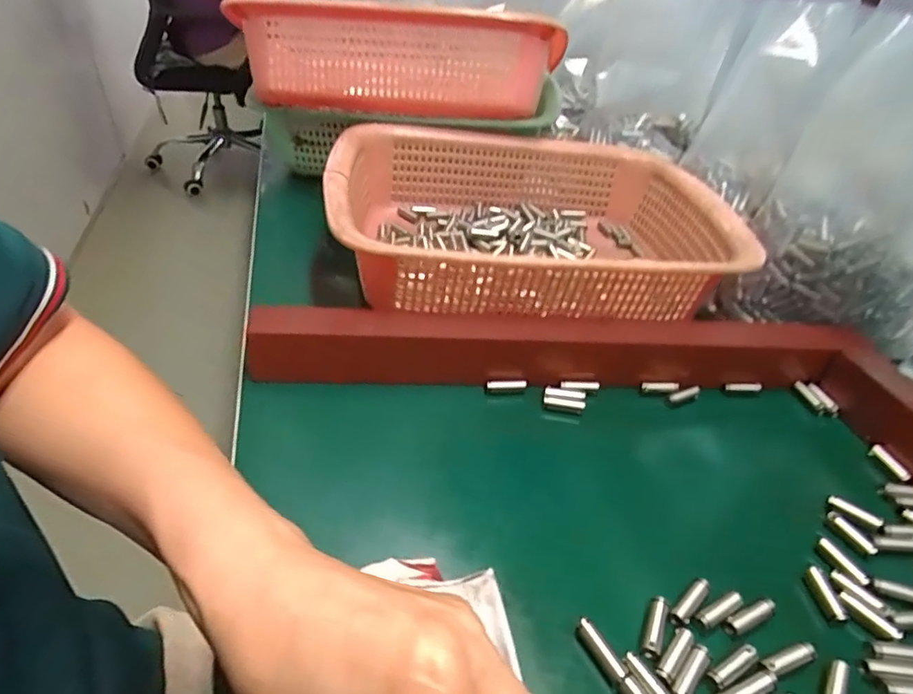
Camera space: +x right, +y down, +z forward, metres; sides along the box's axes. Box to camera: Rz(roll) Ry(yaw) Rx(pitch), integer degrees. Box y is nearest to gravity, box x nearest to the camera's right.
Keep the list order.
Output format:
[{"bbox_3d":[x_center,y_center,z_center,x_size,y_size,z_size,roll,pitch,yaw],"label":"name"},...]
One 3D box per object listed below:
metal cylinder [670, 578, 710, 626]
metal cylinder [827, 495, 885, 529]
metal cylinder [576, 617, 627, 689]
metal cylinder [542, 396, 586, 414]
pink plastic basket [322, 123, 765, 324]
[{"bbox_3d":[0.103,0.111,0.242,0.027,0.004,0.006,-28,50,-34],"label":"metal cylinder"},{"bbox_3d":[0.209,0.086,0.290,0.025,0.004,0.006,28,44,25],"label":"metal cylinder"},{"bbox_3d":[0.057,0.123,0.222,0.006,0.007,0.025,-19,46,-28],"label":"metal cylinder"},{"bbox_3d":[0.066,0.035,0.339,0.025,0.006,0.008,12,40,8],"label":"metal cylinder"},{"bbox_3d":[0.056,-0.096,0.427,0.294,0.070,0.225,0,40,-8],"label":"pink plastic basket"}]

